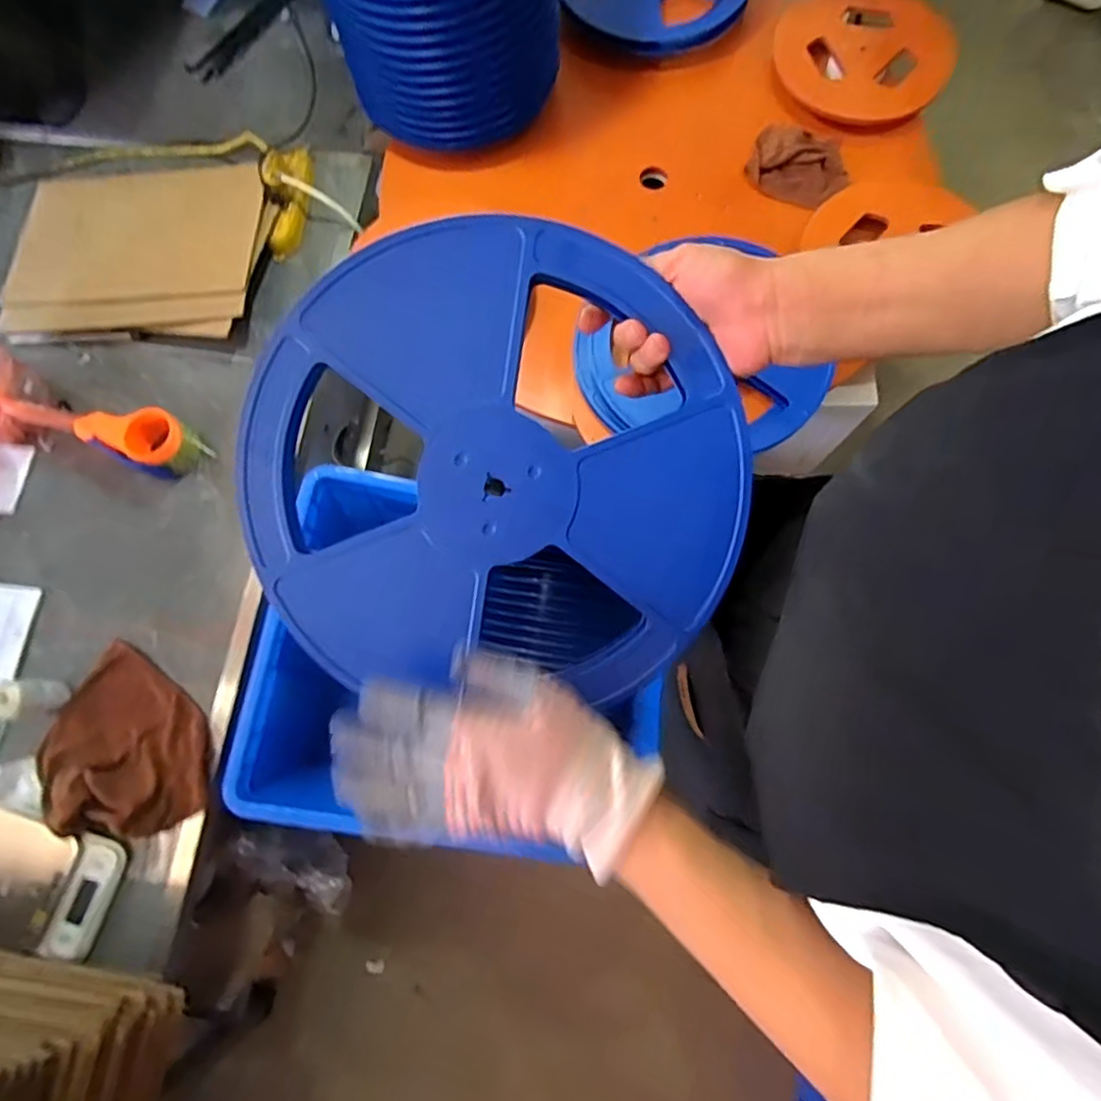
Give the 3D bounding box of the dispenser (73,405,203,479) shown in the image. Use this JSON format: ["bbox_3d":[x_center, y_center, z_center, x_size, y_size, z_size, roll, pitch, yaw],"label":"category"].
[{"bbox_3d":[-0.619,-0.171,0.941,0.156,0.065,0.095,20,78,6],"label":"dispenser"}]

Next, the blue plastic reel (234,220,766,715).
[{"bbox_3d":[-0.036,-0.054,0.402,0.315,0.023,0.284,3,98,0],"label":"blue plastic reel"}]

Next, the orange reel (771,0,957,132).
[{"bbox_3d":[0.491,-0.793,0.980,0.265,0.030,0.256,21,78,7],"label":"orange reel"}]

